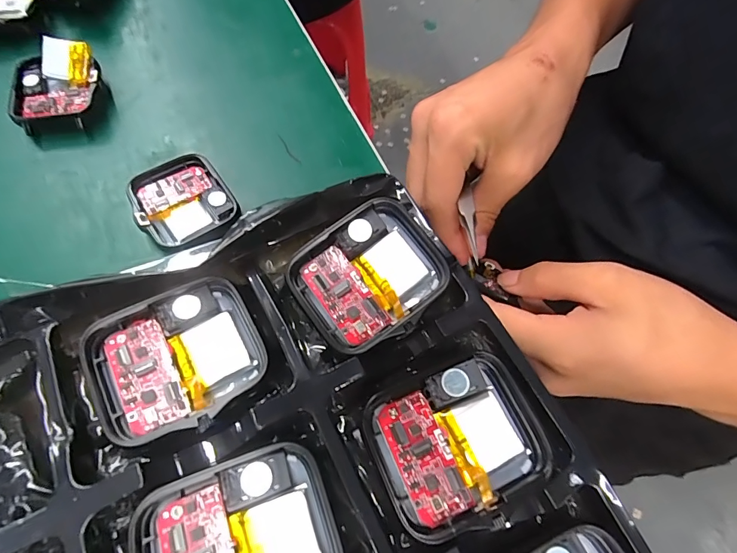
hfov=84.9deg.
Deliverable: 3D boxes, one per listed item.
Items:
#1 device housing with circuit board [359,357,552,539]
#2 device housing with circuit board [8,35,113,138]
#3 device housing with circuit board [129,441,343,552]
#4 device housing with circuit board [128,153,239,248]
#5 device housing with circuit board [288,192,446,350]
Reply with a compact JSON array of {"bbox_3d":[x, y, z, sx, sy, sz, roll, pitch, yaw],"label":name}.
[{"bbox_3d":[0.023,0.042,0.103,0.043,0.008,0.036,-16,68,-11],"label":"device housing with circuit board"},{"bbox_3d":[-0.150,-0.091,0.194,0.039,0.022,0.044,-8,66,-8],"label":"device housing with circuit board"},{"bbox_3d":[-0.029,0.061,0.089,0.043,0.006,0.037,-18,68,-12],"label":"device housing with circuit board"},{"bbox_3d":[-0.081,-0.034,0.175,0.037,0.010,0.039,-33,72,-17],"label":"device housing with circuit board"},{"bbox_3d":[0.000,-0.001,0.122,0.042,0.006,0.037,-34,82,-7],"label":"device housing with circuit board"}]

